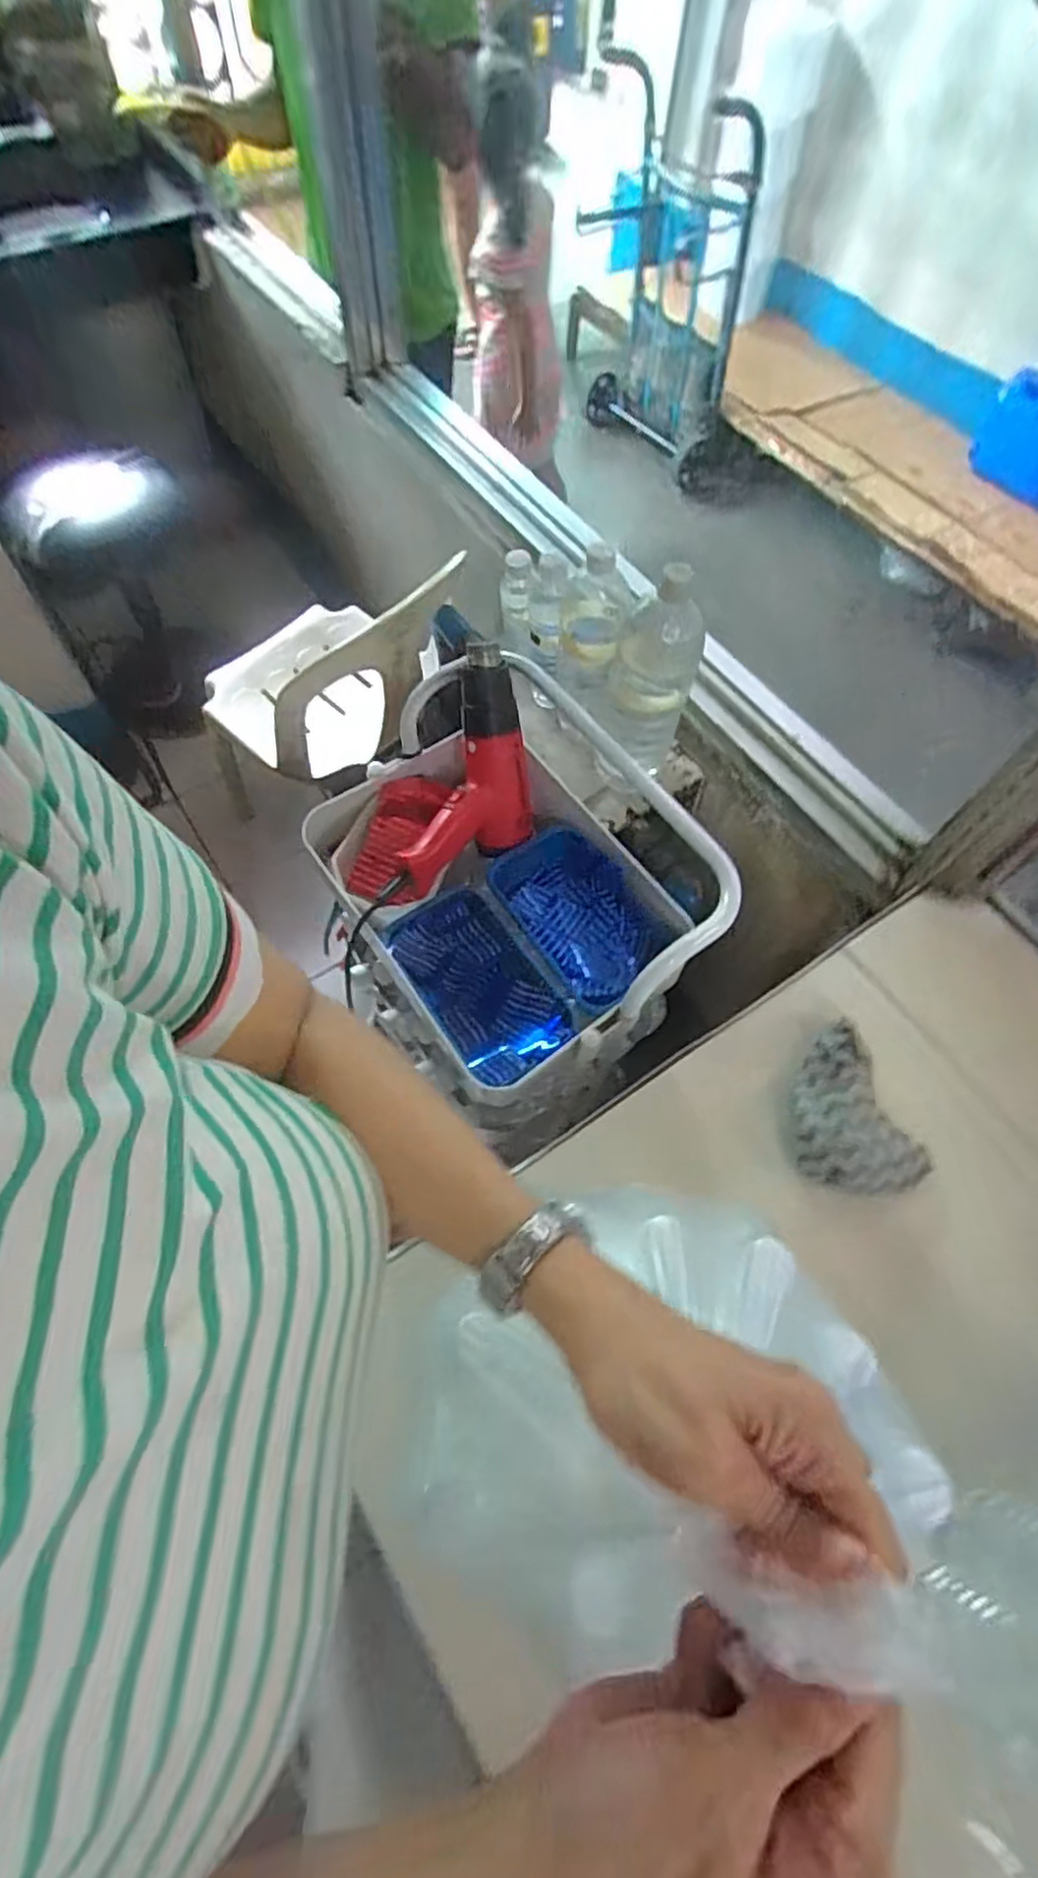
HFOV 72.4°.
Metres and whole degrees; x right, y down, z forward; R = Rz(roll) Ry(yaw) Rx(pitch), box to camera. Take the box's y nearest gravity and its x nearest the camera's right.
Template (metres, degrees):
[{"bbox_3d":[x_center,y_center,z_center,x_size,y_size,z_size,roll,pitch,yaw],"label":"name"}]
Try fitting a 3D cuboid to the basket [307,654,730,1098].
[{"bbox_3d":[-0.001,-0.086,0.789,0.361,0.214,0.449,-38,71,-19],"label":"basket"}]

